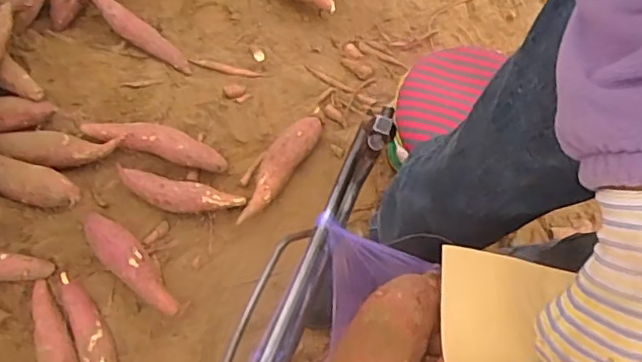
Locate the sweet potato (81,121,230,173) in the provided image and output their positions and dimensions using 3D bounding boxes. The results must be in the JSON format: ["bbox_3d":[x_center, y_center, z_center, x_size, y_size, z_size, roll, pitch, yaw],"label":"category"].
[{"bbox_3d":[-0.299,-0.072,1.032,0.266,0.053,0.062,18,64,1],"label":"sweet potato"}]

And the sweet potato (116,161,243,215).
[{"bbox_3d":[-0.250,0.025,0.990,0.228,0.050,0.059,15,64,0],"label":"sweet potato"}]

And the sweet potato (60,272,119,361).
[{"bbox_3d":[-0.332,0.259,0.849,0.051,0.045,0.266,-25,70,-17],"label":"sweet potato"}]

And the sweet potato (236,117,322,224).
[{"bbox_3d":[-0.079,-0.028,1.050,0.065,0.050,0.252,32,65,8],"label":"sweet potato"}]

